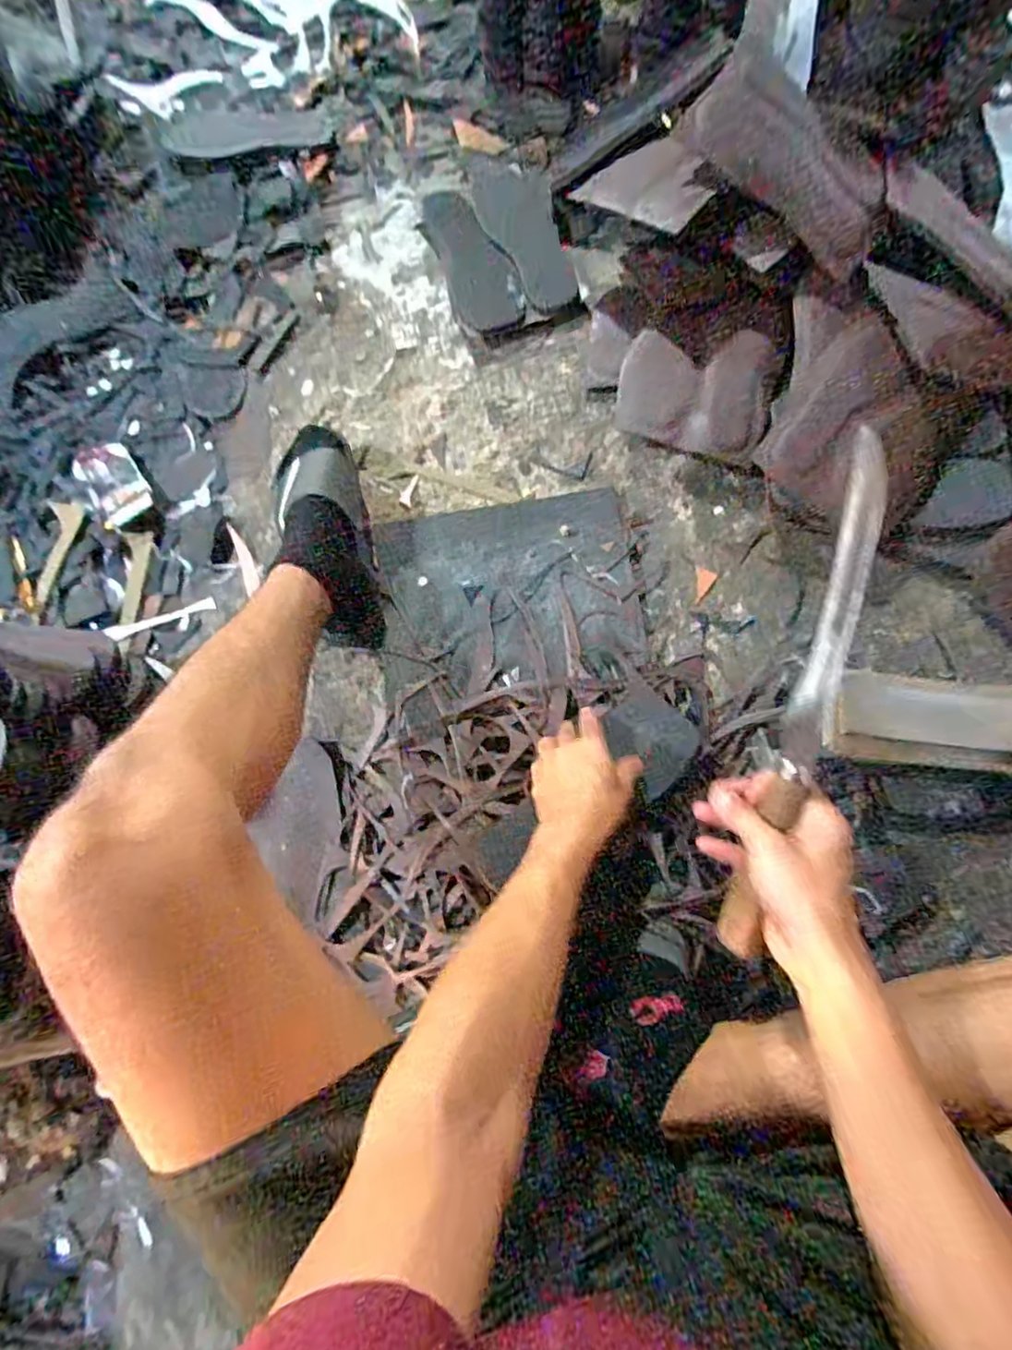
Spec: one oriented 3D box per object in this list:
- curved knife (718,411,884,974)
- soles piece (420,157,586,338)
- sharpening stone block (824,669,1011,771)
[{"bbox_3d":[0.194,0.024,0.411,0.025,0.034,0.344,12,100,4],"label":"curved knife"},{"bbox_3d":[-0.011,-0.597,0.859,0.172,0.016,0.296,-13,71,-1],"label":"soles piece"},{"bbox_3d":[0.430,0.043,0.607,0.235,0.024,0.086,6,72,5],"label":"sharpening stone block"}]

